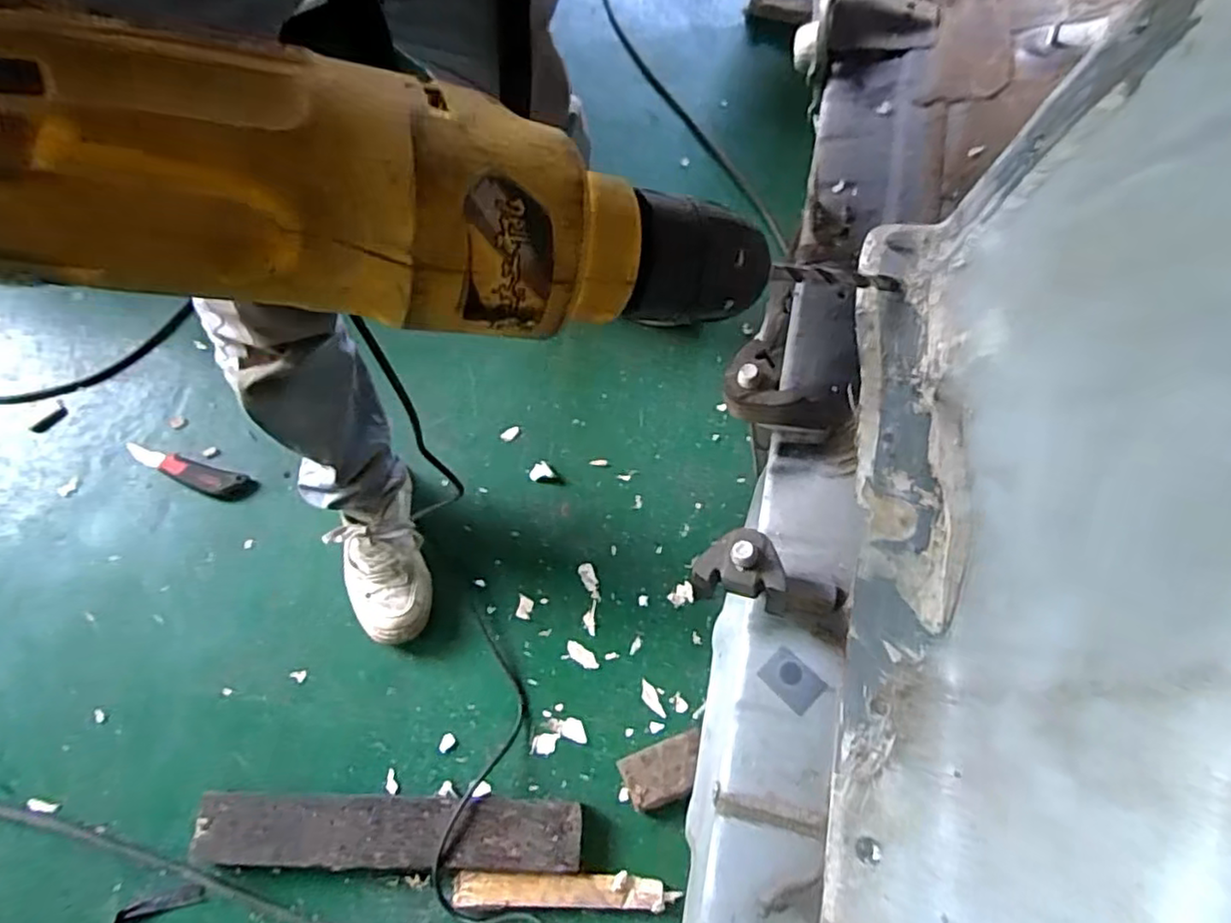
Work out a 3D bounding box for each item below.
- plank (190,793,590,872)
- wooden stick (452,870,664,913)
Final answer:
[{"bbox_3d":[-0.274,0.446,0.798,0.463,0.040,0.080,1,68,1],"label":"plank"},{"bbox_3d":[-0.068,0.507,0.782,0.242,0.019,0.038,1,68,1],"label":"wooden stick"}]

